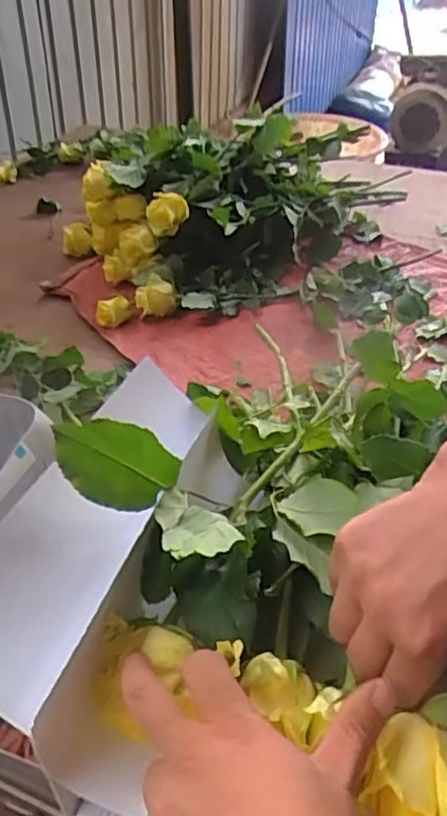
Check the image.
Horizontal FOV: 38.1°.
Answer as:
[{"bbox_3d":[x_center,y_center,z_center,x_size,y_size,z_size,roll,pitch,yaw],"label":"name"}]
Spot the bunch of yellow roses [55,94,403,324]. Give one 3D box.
[{"bbox_3d":[0.008,-0.317,0.988,0.546,0.156,0.336,-28,46,-31],"label":"bunch of yellow roses"}]

